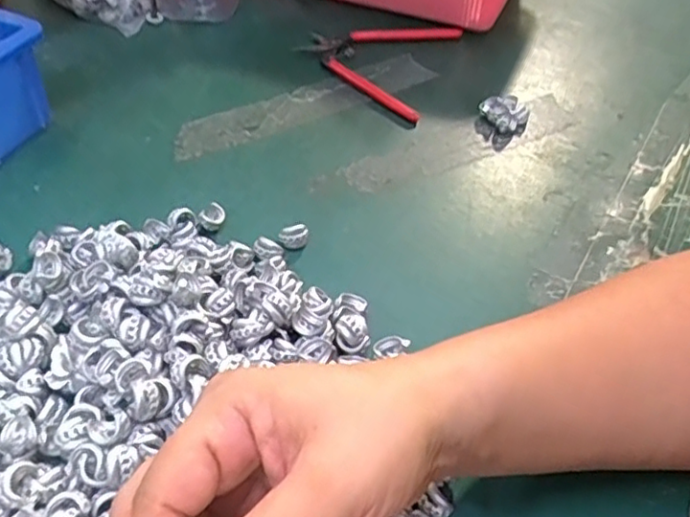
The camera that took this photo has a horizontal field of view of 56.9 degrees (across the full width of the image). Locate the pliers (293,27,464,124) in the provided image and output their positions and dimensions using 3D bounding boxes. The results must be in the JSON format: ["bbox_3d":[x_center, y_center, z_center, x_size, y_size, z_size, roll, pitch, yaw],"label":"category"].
[{"bbox_3d":[0.052,-0.174,0.545,0.132,0.011,0.140,-31,56,-30],"label":"pliers"}]

